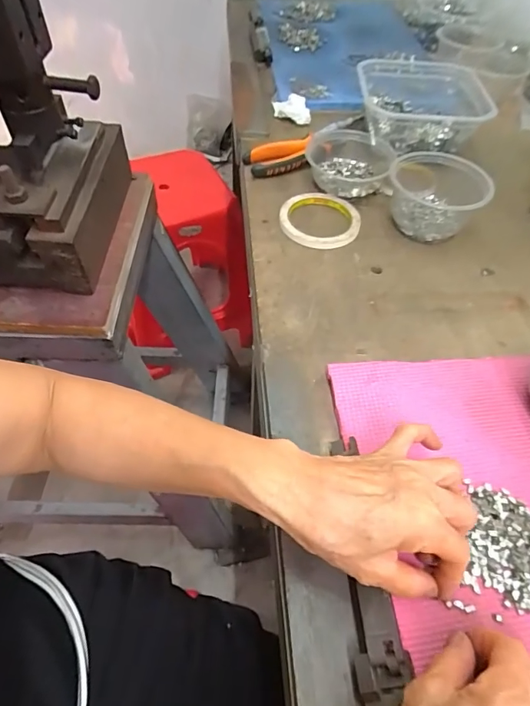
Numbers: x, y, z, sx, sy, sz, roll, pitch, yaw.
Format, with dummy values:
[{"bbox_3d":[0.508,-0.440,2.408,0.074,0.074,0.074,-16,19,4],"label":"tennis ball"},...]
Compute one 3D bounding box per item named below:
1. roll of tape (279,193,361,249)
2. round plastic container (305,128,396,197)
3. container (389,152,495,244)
[{"bbox_3d":[0.067,-0.166,0.530,0.097,0.015,0.094,1,54,-2],"label":"roll of tape"},{"bbox_3d":[0.112,-0.256,0.578,0.111,0.041,0.111,1,54,-2],"label":"round plastic container"},{"bbox_3d":[0.209,-0.189,0.532,0.112,0.072,0.112,1,54,-2],"label":"container"}]

